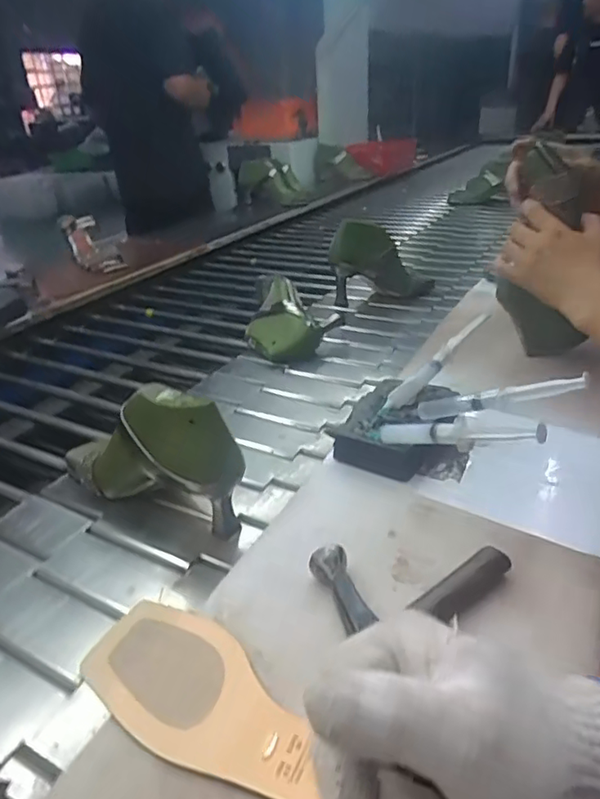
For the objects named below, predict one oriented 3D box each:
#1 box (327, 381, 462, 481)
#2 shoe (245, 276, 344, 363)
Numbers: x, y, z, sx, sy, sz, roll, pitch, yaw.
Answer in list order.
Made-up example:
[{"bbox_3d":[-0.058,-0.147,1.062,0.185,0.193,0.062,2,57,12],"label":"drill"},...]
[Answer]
[{"bbox_3d":[0.103,0.025,0.566,0.102,0.040,0.133,16,35,31],"label":"box"},{"bbox_3d":[-0.012,-0.137,0.956,0.152,0.076,0.206,-4,29,-1],"label":"shoe"}]

